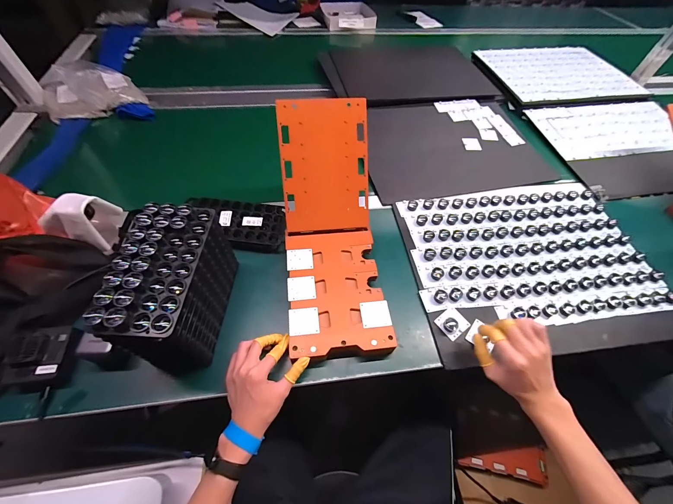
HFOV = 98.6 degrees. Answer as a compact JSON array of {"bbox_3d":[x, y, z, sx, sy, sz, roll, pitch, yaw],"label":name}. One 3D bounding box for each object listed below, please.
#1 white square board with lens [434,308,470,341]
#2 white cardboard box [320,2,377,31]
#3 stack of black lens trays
[{"bbox_3d":[0.208,0.125,0.516,0.047,0.022,0.044,-29,63,-20],"label":"white square board with lens"},{"bbox_3d":[0.052,-0.941,1.154,0.207,0.033,0.249,-7,54,-8],"label":"white cardboard box"},{"bbox_3d":[-0.238,0.057,0.443,0.095,0.169,0.207,1,58,0],"label":"stack of black lens trays"}]

